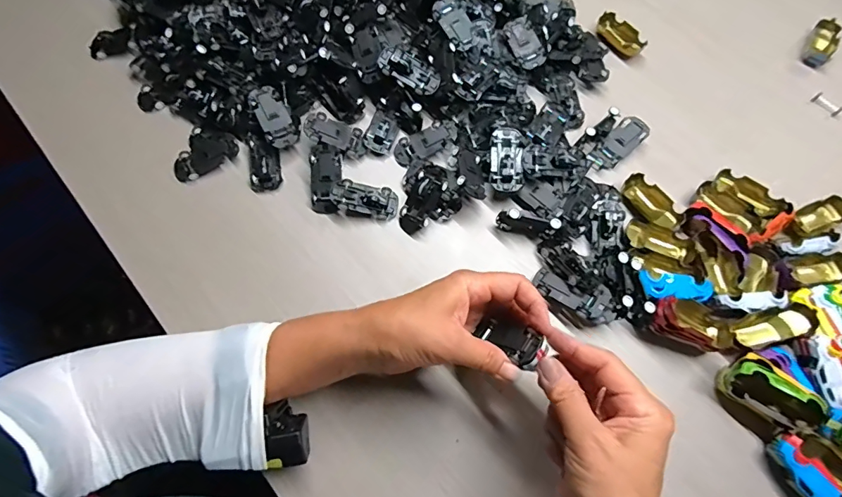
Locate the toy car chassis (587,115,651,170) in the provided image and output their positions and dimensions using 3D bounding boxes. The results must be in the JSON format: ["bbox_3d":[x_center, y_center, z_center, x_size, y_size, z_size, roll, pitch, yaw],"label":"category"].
[{"bbox_3d":[0.208,-0.110,0.458,0.072,0.013,0.029,-42,75,-17],"label":"toy car chassis"}]

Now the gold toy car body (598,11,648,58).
[{"bbox_3d":[0.236,-0.253,0.517,0.032,0.012,0.061,-35,73,-15],"label":"gold toy car body"}]

